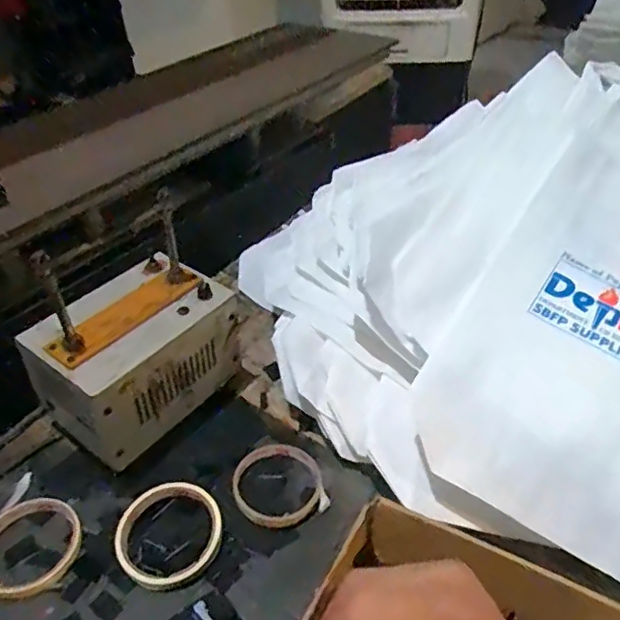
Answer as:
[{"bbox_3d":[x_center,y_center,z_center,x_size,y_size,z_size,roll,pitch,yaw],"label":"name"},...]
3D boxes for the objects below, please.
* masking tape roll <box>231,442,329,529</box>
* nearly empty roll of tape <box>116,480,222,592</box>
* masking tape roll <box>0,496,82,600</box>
[{"bbox_3d":[-0.031,0.161,0.542,0.082,0.015,0.089,-2,41,2],"label":"masking tape roll"},{"bbox_3d":[-0.120,0.192,0.497,0.088,0.016,0.087,-2,41,2],"label":"nearly empty roll of tape"},{"bbox_3d":[-0.240,0.200,0.493,0.090,0.010,0.084,27,49,31],"label":"masking tape roll"}]

